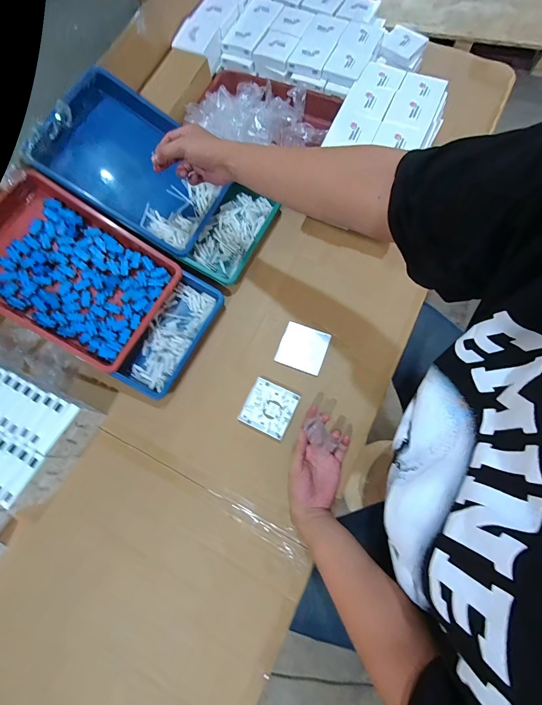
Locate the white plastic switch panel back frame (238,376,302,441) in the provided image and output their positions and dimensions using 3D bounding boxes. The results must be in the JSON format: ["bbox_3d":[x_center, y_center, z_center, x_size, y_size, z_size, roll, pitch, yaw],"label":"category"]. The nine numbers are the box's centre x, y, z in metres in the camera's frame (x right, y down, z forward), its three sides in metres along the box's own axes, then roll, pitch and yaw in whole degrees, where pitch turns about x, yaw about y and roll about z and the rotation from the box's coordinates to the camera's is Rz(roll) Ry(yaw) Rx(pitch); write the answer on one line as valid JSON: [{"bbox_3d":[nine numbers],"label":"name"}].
[{"bbox_3d":[-0.003,0.101,0.583,0.088,0.004,0.087,24,76,9],"label":"white plastic switch panel back frame"}]

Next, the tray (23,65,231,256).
[{"bbox_3d":[-0.261,-0.362,0.619,0.320,0.051,0.231,30,79,-14],"label":"tray"}]

